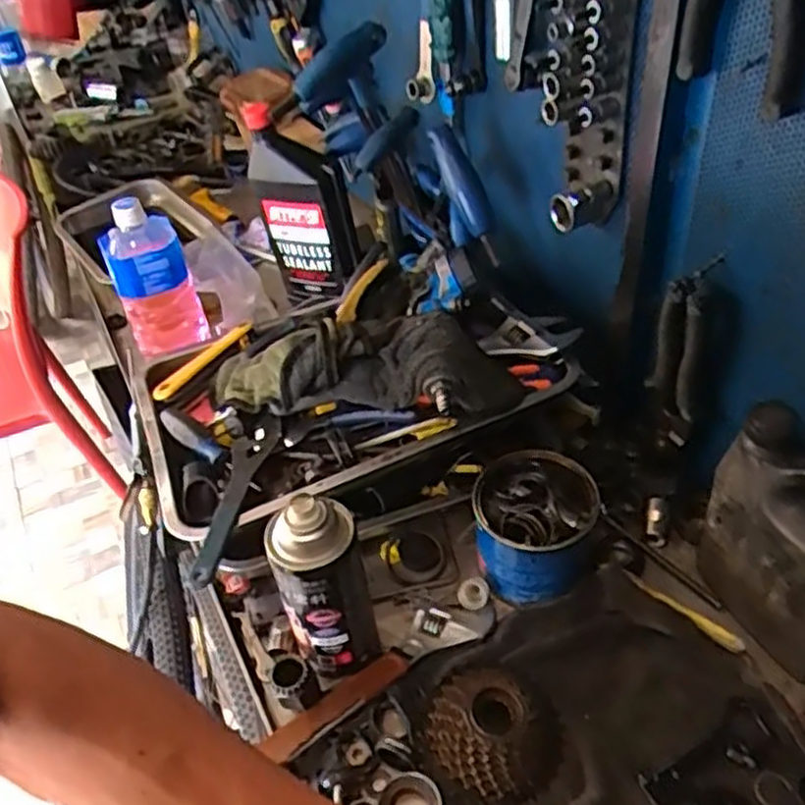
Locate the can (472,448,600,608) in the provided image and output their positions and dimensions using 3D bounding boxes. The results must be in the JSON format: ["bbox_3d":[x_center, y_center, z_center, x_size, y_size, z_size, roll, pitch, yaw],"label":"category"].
[{"bbox_3d":[0.112,0.104,0.659,0.098,0.089,0.094,-4,42,3],"label":"can"}]

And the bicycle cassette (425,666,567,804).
[{"bbox_3d":[0.068,0.235,0.570,0.098,0.026,0.097,-4,42,3],"label":"bicycle cassette"}]

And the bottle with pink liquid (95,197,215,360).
[{"bbox_3d":[-0.280,-0.139,0.868,0.082,0.165,0.066,-17,43,-11],"label":"bottle with pink liquid"}]

